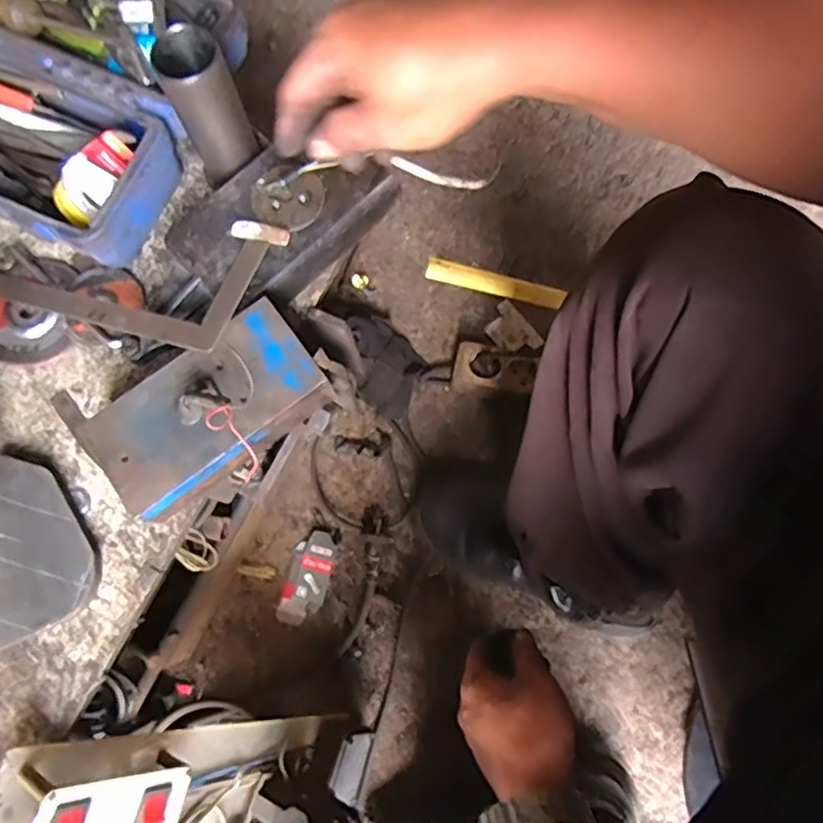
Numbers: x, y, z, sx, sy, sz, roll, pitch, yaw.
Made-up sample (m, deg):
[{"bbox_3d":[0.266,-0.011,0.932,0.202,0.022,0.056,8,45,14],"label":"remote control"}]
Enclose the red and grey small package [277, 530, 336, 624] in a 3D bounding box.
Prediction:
[{"bbox_3d":[-0.123,0.197,0.776,0.048,0.014,0.108,14,77,6],"label":"red and grey small package"}]

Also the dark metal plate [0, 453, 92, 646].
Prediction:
[{"bbox_3d":[-0.286,0.110,0.483,0.101,0.016,0.137,12,78,4],"label":"dark metal plate"}]

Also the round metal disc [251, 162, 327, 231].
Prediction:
[{"bbox_3d":[-0.097,-0.168,0.511,0.053,0.009,0.053,1,80,-3],"label":"round metal disc"}]

